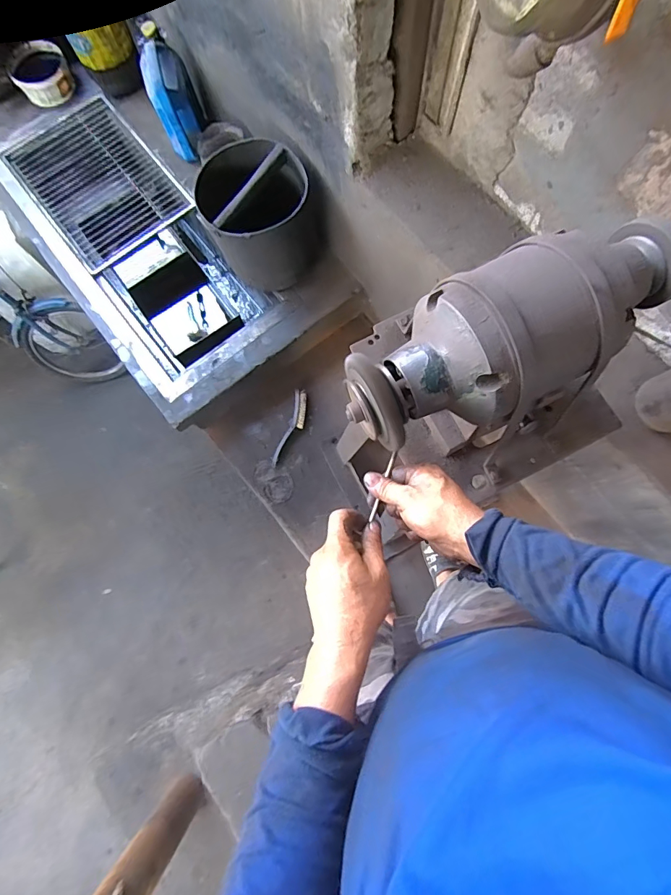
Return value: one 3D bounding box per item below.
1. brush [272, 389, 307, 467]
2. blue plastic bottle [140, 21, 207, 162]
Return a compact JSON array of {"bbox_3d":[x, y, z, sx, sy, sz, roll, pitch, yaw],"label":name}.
[{"bbox_3d":[-0.142,-0.064,1.389,0.064,0.034,0.266,18,78,4],"label":"brush"},{"bbox_3d":[-0.515,-1.126,1.321,0.134,0.325,0.198,-16,78,-3],"label":"blue plastic bottle"}]

